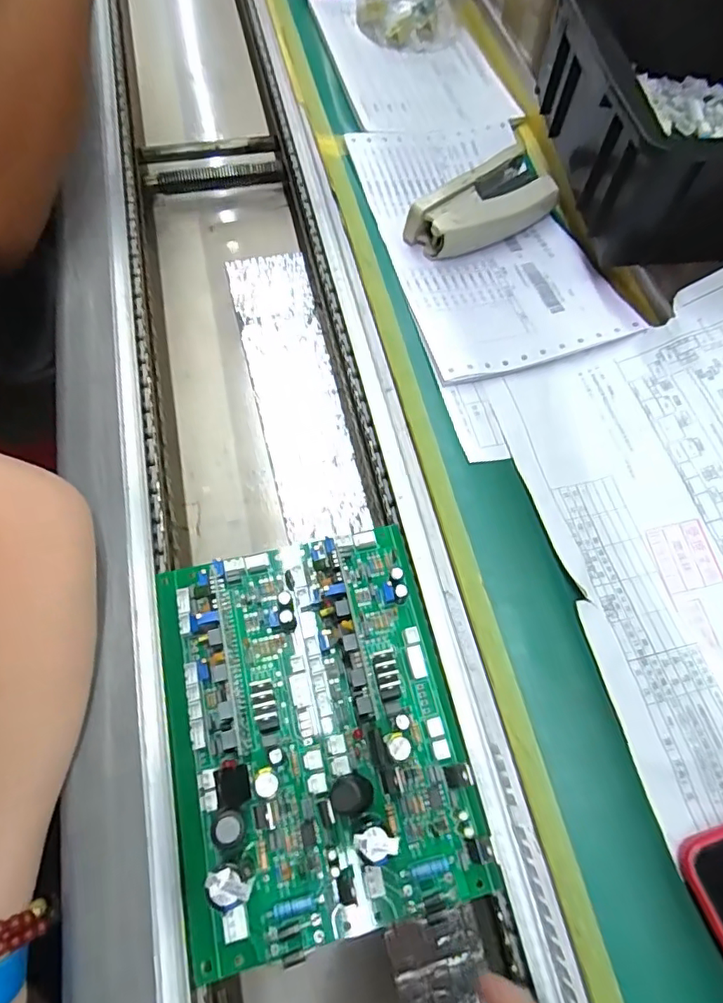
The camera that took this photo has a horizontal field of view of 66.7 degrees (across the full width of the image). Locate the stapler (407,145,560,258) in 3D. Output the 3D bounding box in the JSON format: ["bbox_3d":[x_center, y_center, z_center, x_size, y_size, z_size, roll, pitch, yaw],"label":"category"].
[{"bbox_3d":[0.089,-0.212,0.388,0.112,0.028,0.044,-36,72,-17],"label":"stapler"}]

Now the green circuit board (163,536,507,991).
[{"bbox_3d":[-0.024,0.102,0.260,0.136,0.040,0.178,-11,66,-7],"label":"green circuit board"}]

